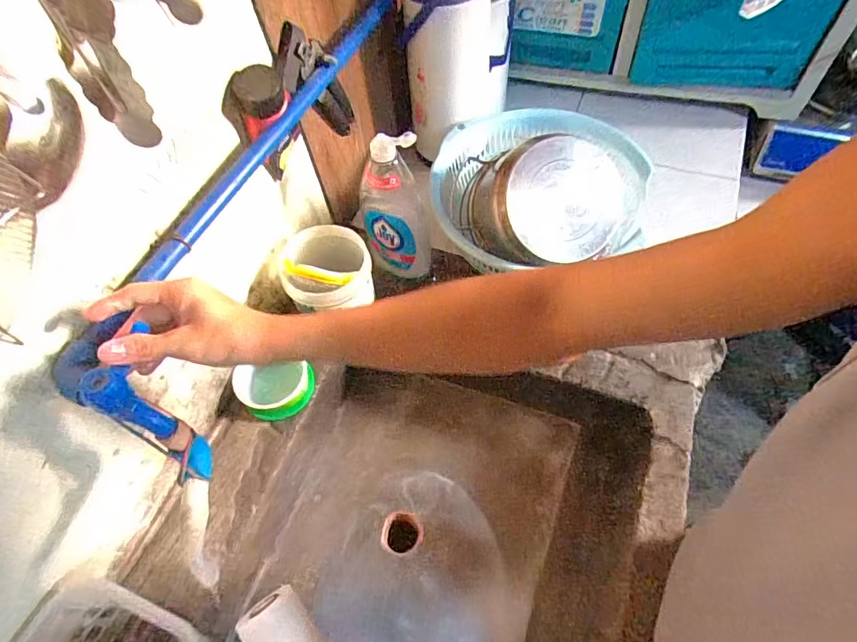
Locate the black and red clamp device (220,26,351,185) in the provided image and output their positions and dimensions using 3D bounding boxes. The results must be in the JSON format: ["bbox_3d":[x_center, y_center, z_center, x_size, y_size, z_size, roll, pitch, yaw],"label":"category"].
[{"bbox_3d":[-0.151,-0.268,0.591,0.047,0.171,0.217,20,62,15],"label":"black and red clamp device"}]

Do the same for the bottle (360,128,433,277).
[{"bbox_3d":[-0.049,-0.151,0.640,0.082,0.228,0.071,-16,59,-6],"label":"bottle"}]

